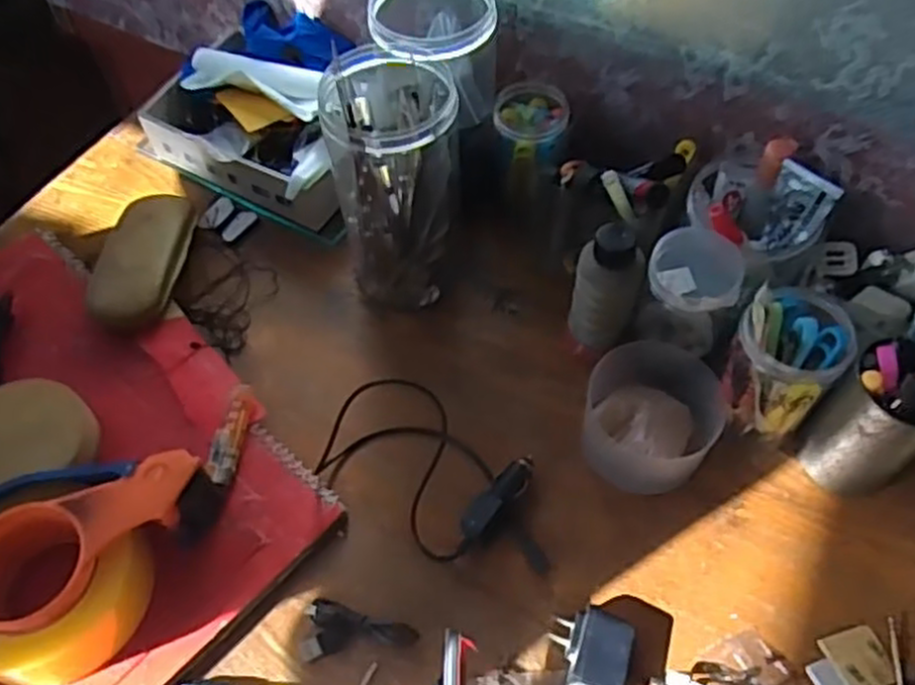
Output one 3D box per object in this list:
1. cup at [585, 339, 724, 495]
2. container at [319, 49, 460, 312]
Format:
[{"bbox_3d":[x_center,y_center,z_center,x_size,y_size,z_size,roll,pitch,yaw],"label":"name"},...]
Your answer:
[{"bbox_3d":[0.145,0.060,0.578,0.098,0.062,0.099,0,55,0],"label":"cup"},{"bbox_3d":[-0.047,-0.133,0.627,0.095,0.202,0.121,-1,55,0],"label":"container"}]

